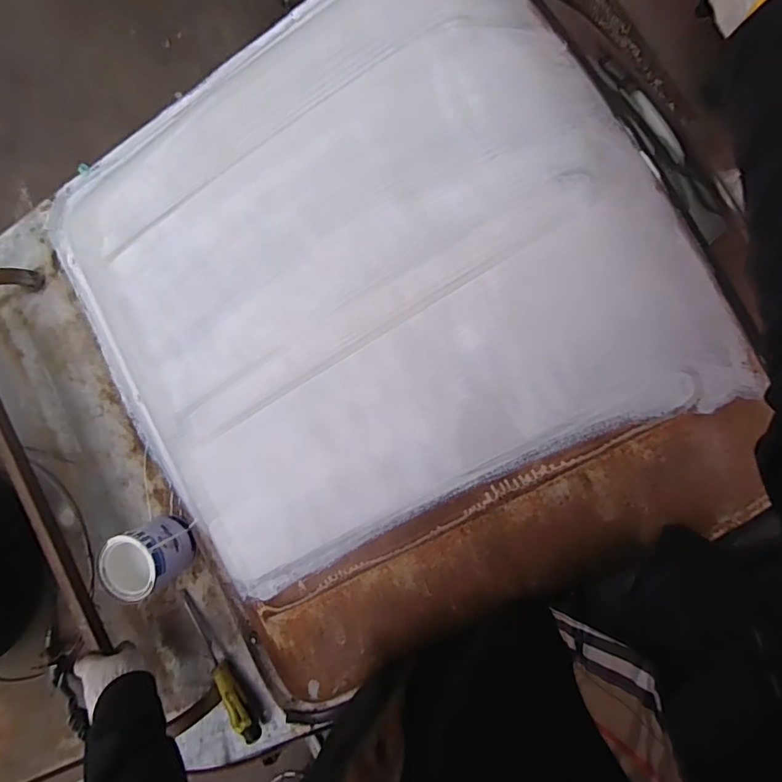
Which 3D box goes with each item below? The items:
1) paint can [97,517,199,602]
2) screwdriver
[{"bbox_3d":[-0.337,0.232,0.647,0.091,0.101,0.083,0,89,9],"label":"paint can"},{"bbox_3d":[-0.245,0.390,0.660,0.026,0.037,0.218,-34,84,7],"label":"screwdriver"}]

